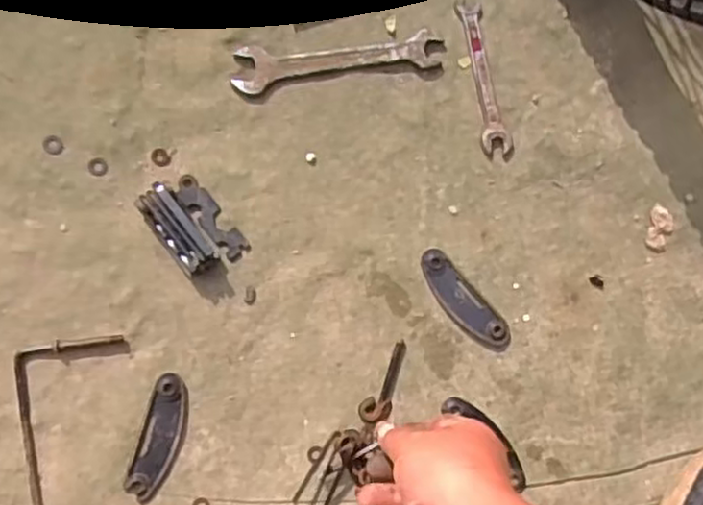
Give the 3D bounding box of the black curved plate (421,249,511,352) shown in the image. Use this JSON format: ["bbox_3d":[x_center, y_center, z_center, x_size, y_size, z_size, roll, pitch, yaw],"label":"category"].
[{"bbox_3d":[0.082,0.037,0.529,0.027,0.005,0.091,-42,94,-7],"label":"black curved plate"}]

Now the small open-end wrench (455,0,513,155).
[{"bbox_3d":[0.097,-0.130,0.529,0.021,0.004,0.113,-12,90,-9],"label":"small open-end wrench"}]

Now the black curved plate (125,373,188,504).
[{"bbox_3d":[-0.129,0.127,0.491,0.028,0.004,0.084,17,86,-8],"label":"black curved plate"}]

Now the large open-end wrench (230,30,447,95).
[{"bbox_3d":[-0.010,-0.136,0.513,0.144,0.008,0.031,-7,90,-9],"label":"large open-end wrench"}]

